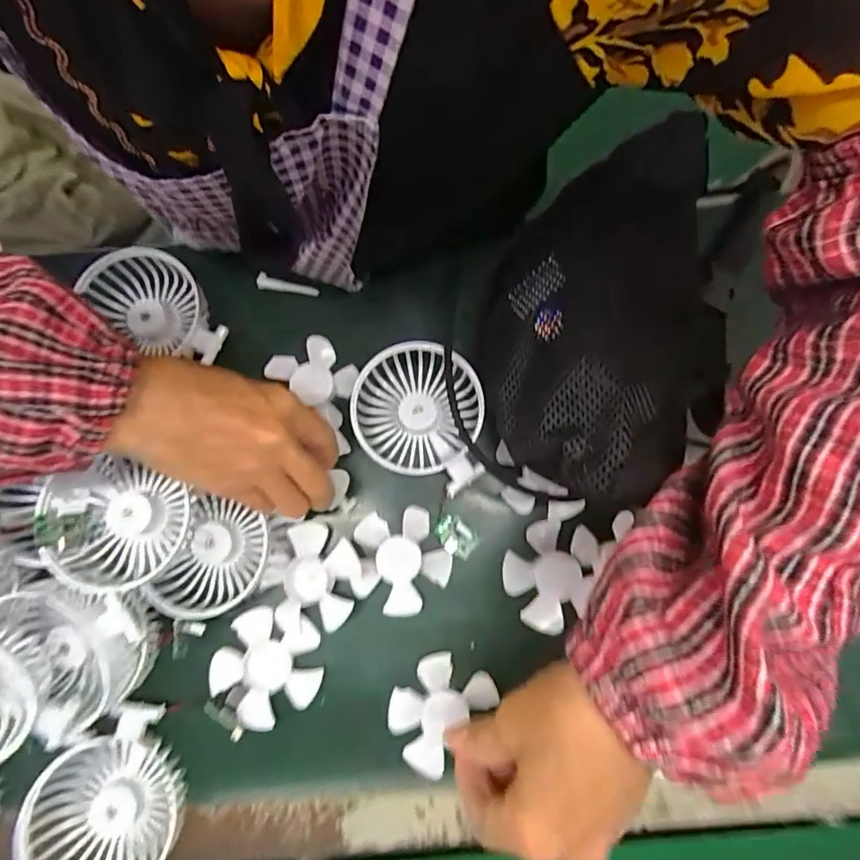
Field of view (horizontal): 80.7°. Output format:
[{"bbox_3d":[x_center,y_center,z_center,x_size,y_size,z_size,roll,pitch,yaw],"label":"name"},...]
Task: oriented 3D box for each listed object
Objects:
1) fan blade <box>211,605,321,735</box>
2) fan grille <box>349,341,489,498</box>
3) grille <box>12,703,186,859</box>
[{"bbox_3d":[-0.108,0.158,0.338,0.068,0.010,0.071,0,81,-3],"label":"fan blade"},{"bbox_3d":[-0.009,-0.011,0.357,0.087,0.031,0.096,4,81,-3],"label":"fan grille"},{"bbox_3d":[-0.205,0.236,0.317,0.091,0.033,0.104,-19,82,-5],"label":"grille"}]

